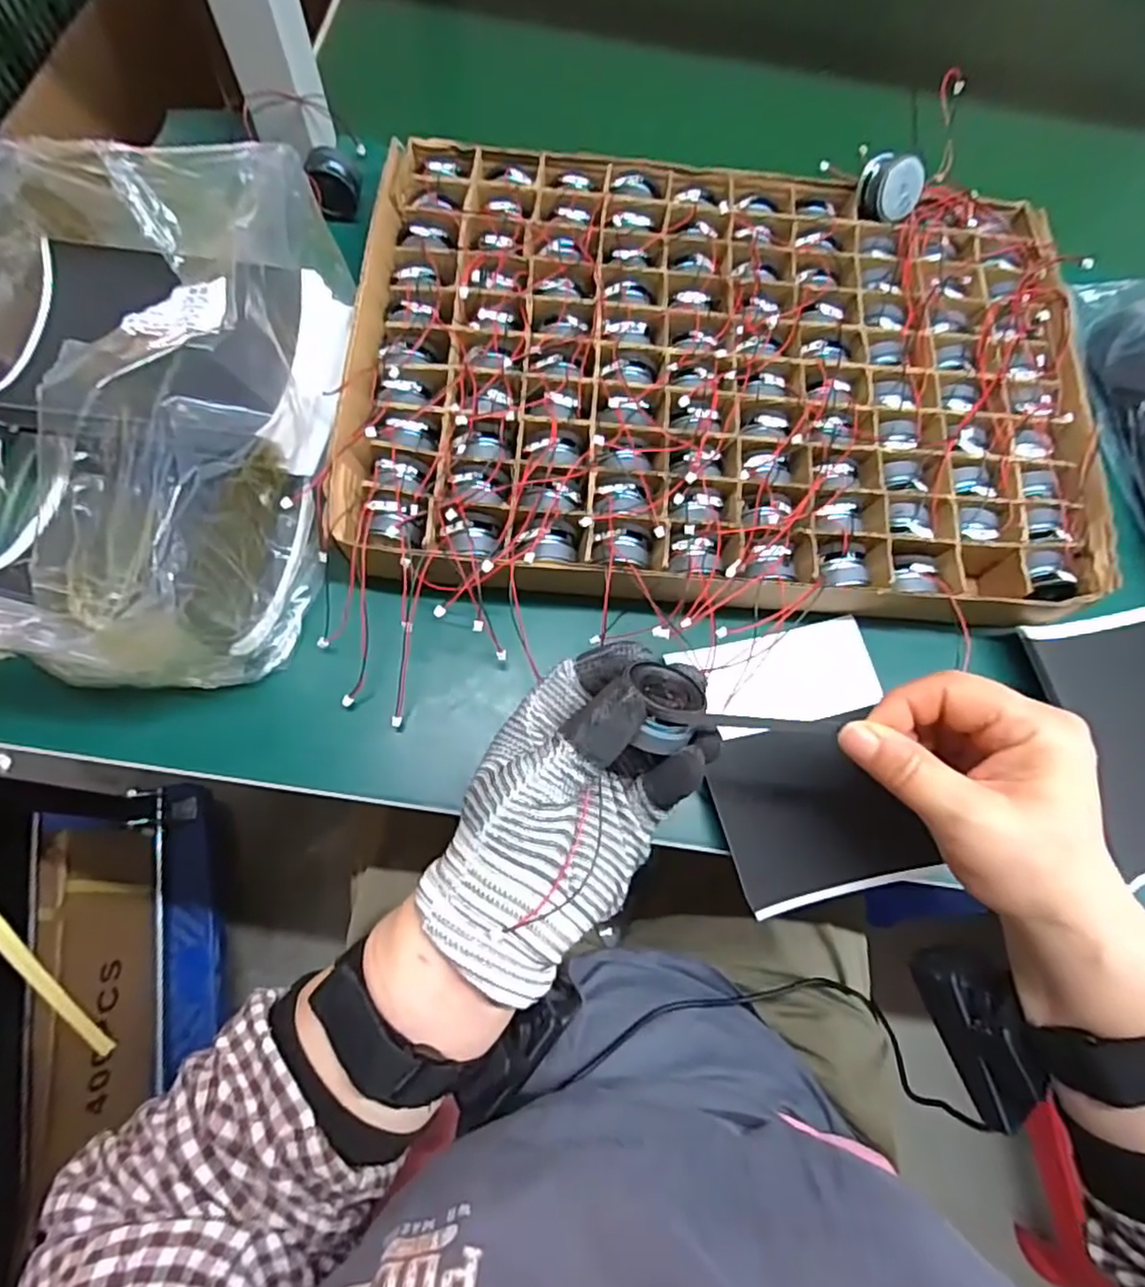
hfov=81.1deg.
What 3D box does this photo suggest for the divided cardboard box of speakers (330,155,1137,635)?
[{"bbox_3d":[0.090,-0.158,0.407,0.419,0.058,0.299,4,70,-1],"label":"divided cardboard box of speakers"}]

